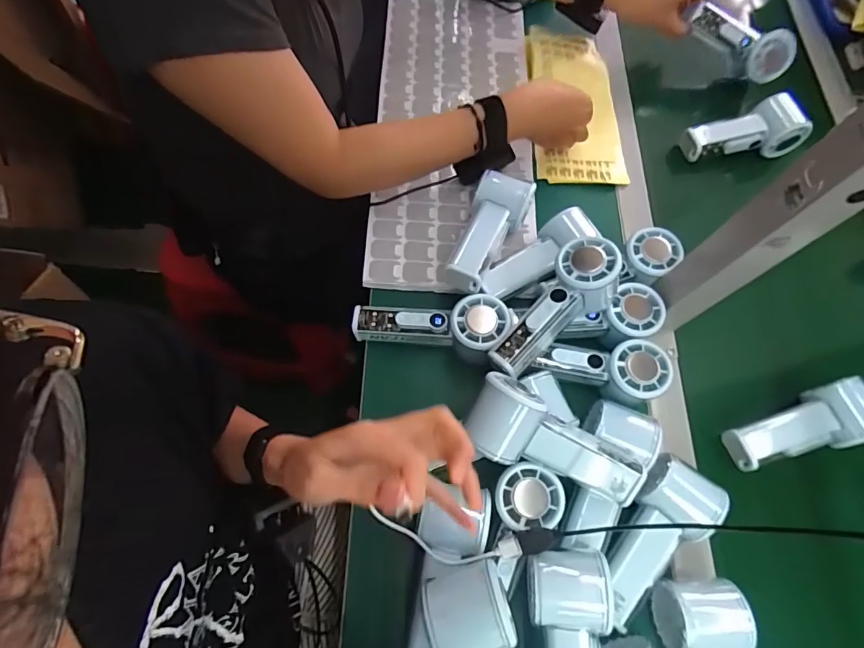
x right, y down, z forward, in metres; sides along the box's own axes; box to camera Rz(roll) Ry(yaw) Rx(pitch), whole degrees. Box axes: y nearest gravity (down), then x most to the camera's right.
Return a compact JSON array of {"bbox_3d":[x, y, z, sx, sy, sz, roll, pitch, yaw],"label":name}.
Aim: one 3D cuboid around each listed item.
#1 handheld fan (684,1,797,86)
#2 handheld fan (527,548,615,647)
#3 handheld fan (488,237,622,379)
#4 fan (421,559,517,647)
[{"bbox_3d":[0.418,-0.389,0.631,0.152,0.055,0.038,28,67,-5],"label":"handheld fan"},{"bbox_3d":[0.101,0.253,0.347,0.061,0.042,0.152,5,67,-4],"label":"handheld fan"},{"bbox_3d":[0.115,-0.012,0.439,0.062,0.057,0.152,43,86,15],"label":"handheld fan"},{"bbox_3d":[0.036,0.255,0.329,0.060,0.044,0.154,-11,69,-10],"label":"fan"}]

